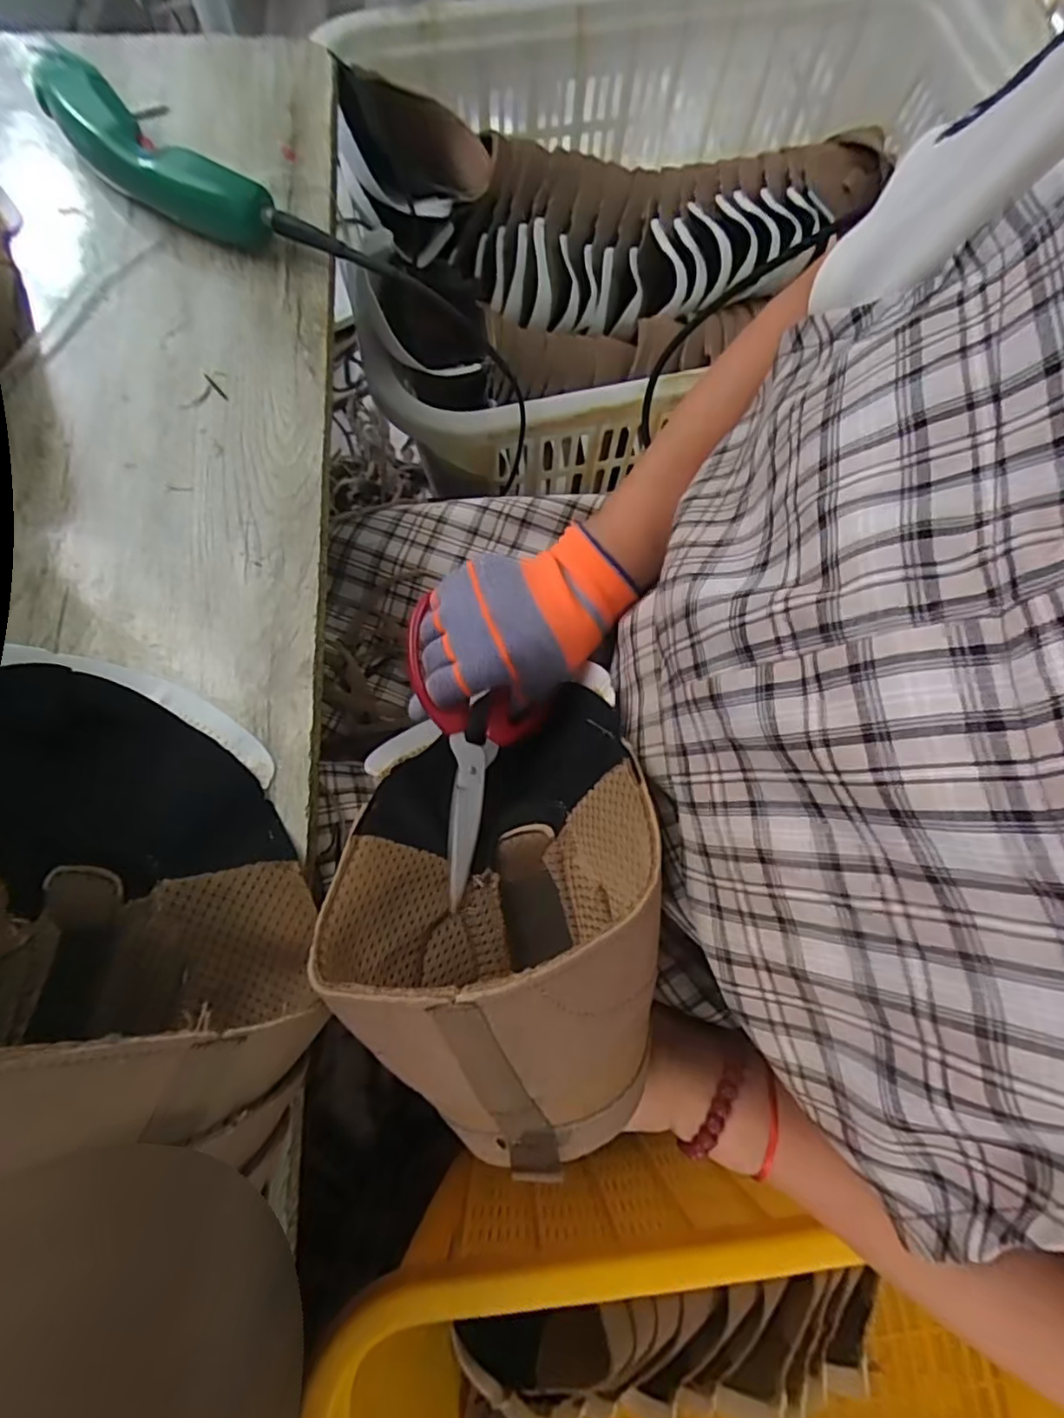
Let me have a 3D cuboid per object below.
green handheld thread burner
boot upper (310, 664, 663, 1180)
[{"bbox_3d":[-0.268,-0.389,0.434,0.186,0.045,0.051,36,77,8],"label":"green handheld thread burner"},{"bbox_3d":[-0.024,0.082,0.290,0.144,0.143,0.212,2,74,-1],"label":"boot upper"}]

